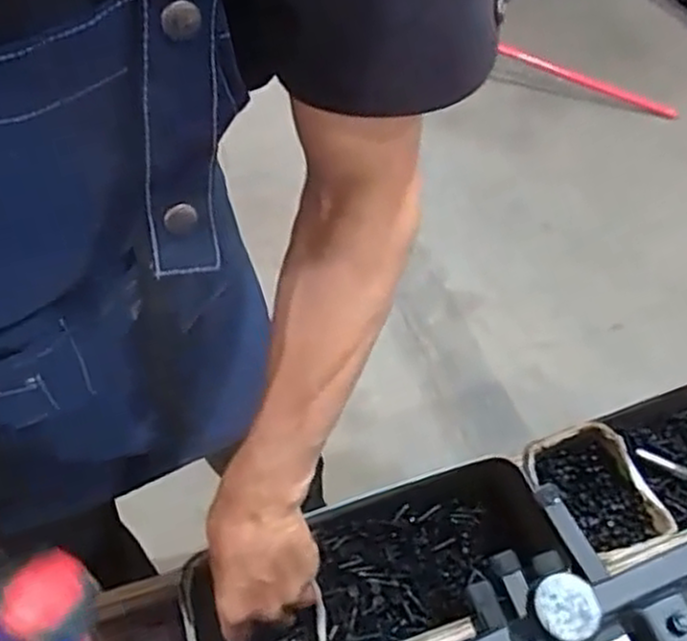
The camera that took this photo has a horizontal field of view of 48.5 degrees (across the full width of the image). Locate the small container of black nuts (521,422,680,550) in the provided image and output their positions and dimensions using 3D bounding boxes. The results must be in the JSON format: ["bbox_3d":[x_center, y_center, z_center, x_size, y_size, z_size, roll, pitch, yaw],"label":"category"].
[{"bbox_3d":[0.227,0.160,0.700,0.101,0.047,0.121,-15,54,-14],"label":"small container of black nuts"}]

